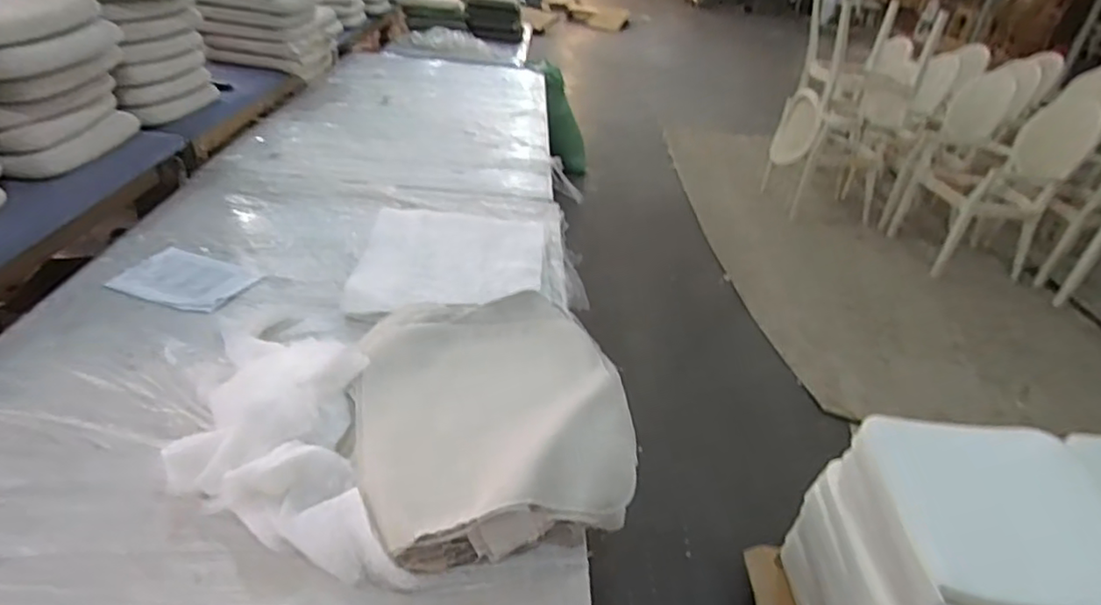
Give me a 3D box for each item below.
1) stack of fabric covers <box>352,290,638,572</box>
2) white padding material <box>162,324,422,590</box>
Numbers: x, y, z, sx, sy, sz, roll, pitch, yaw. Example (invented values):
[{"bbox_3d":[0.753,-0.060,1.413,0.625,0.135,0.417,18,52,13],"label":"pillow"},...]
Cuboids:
[{"bbox_3d":[-0.106,0.201,1.159,0.475,0.162,0.567,1,31,-12],"label":"stack of fabric covers"},{"bbox_3d":[-0.464,0.226,1.056,0.317,0.143,0.636,-10,35,-27],"label":"white padding material"}]

